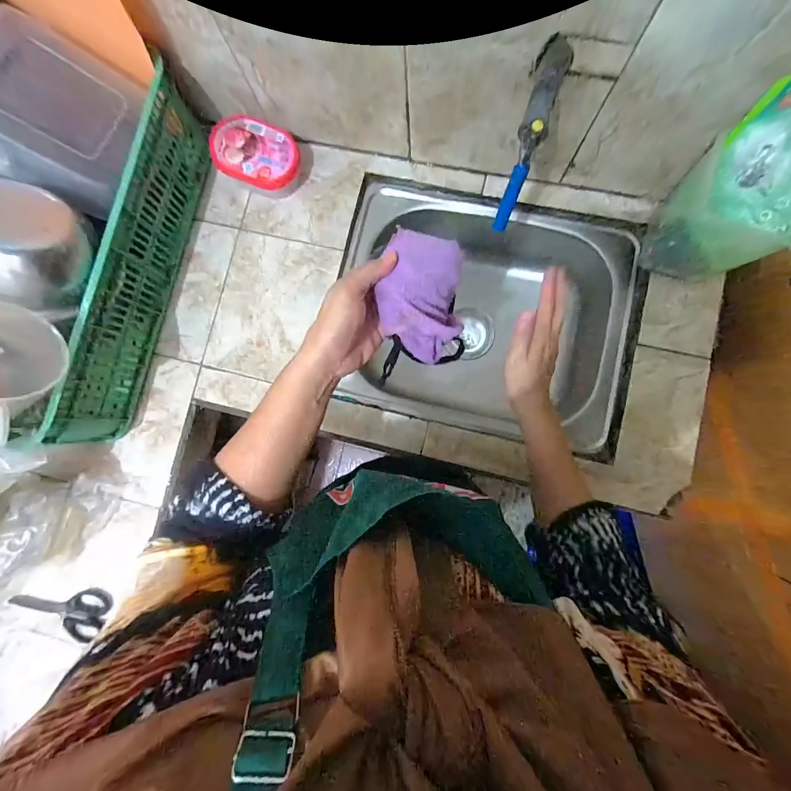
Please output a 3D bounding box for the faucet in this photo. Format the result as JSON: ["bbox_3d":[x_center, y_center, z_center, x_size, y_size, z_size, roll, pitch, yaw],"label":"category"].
[{"bbox_3d":[0.157,-0.300,0.400,0.039,0.091,0.188,18,105,5],"label":"faucet"}]

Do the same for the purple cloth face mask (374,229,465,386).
[{"bbox_3d":[0.027,-0.089,0.347,0.093,0.023,0.138,-21,124,-24],"label":"purple cloth face mask"}]

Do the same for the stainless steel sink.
[{"bbox_3d":[0.152,-0.149,0.651,0.484,0.195,0.384,12,86,5],"label":"stainless steel sink"}]

